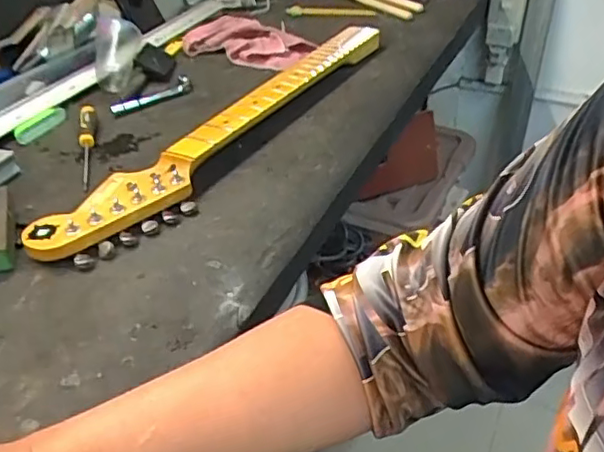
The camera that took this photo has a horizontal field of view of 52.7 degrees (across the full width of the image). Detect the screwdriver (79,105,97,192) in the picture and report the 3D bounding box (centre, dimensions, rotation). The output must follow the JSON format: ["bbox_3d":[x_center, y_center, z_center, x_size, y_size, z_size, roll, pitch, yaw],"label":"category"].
[{"bbox_3d":[-0.251,-0.097,0.714,0.019,0.026,0.162,-10,37,-11],"label":"screwdriver"}]

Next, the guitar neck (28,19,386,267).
[{"bbox_3d":[-0.047,-0.160,0.788,0.085,0.043,0.707,17,40,24],"label":"guitar neck"}]

